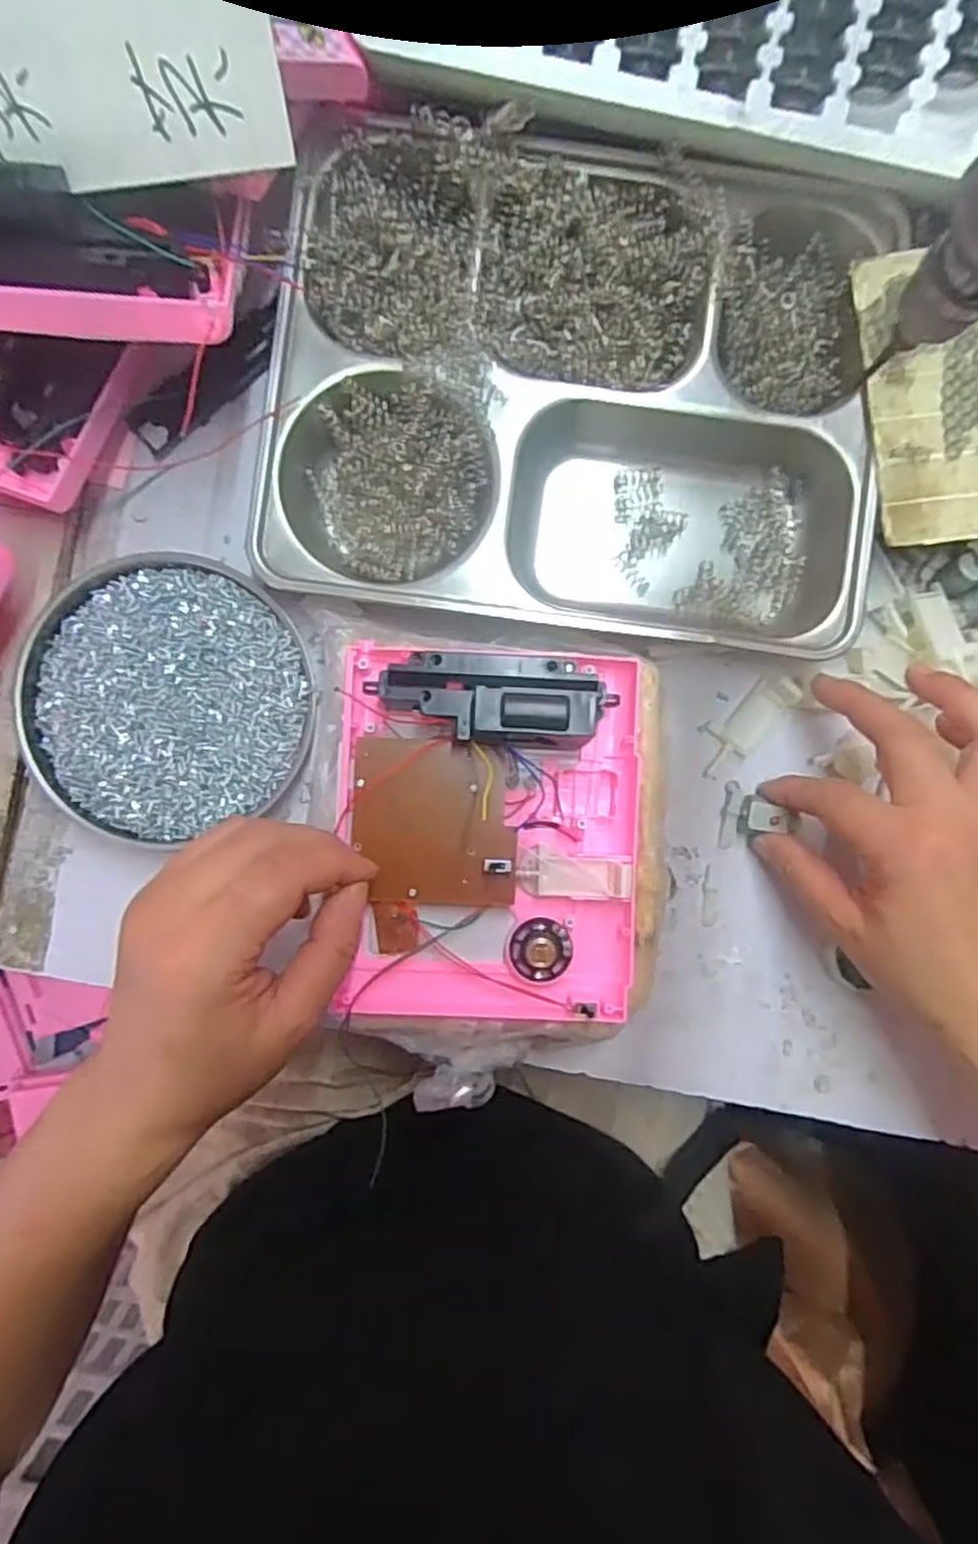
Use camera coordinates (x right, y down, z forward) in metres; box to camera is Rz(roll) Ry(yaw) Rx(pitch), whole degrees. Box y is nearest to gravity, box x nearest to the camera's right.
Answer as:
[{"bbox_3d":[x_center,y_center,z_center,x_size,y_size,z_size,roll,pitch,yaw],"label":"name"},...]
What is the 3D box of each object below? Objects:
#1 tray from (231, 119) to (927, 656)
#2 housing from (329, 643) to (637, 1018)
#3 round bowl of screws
[{"bbox_3d":[0.042,-0.176,0.344,0.273,0.033,0.208,7,90,-1],"label":"tray"},{"bbox_3d":[0.002,0.030,0.318,0.137,0.040,0.166,3,90,-1],"label":"housing"},{"bbox_3d":[-0.152,-0.038,0.351,0.131,0.031,0.132,0,90,-1],"label":"round bowl of screws"}]

